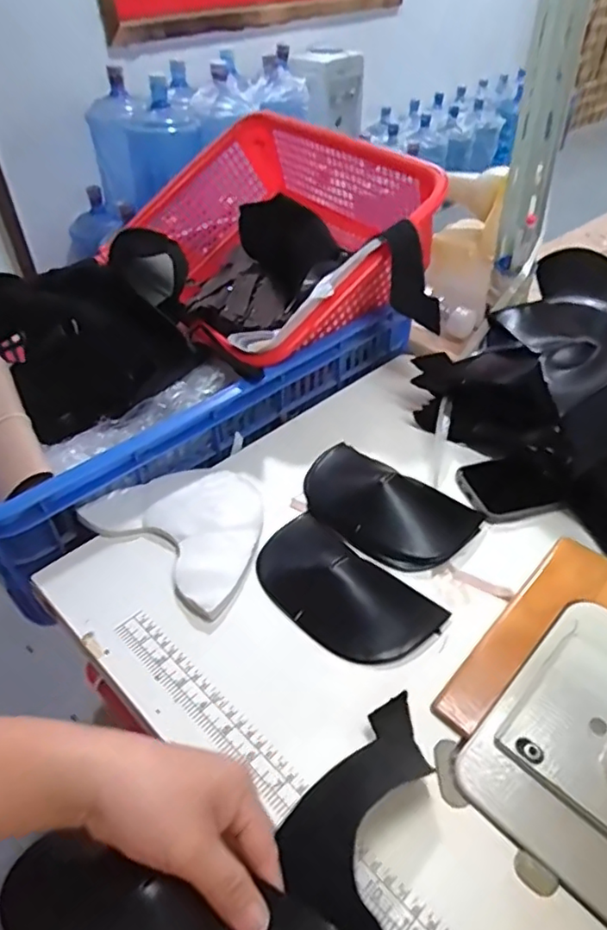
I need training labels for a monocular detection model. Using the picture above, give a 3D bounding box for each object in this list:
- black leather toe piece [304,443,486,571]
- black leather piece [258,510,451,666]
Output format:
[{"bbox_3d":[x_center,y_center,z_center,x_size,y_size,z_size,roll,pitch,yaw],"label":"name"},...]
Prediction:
[{"bbox_3d":[0.071,0.033,0.546,0.173,0.039,0.099,23,48,25],"label":"black leather toe piece"},{"bbox_3d":[0.027,0.099,0.483,0.160,0.026,0.085,31,52,31],"label":"black leather piece"}]

